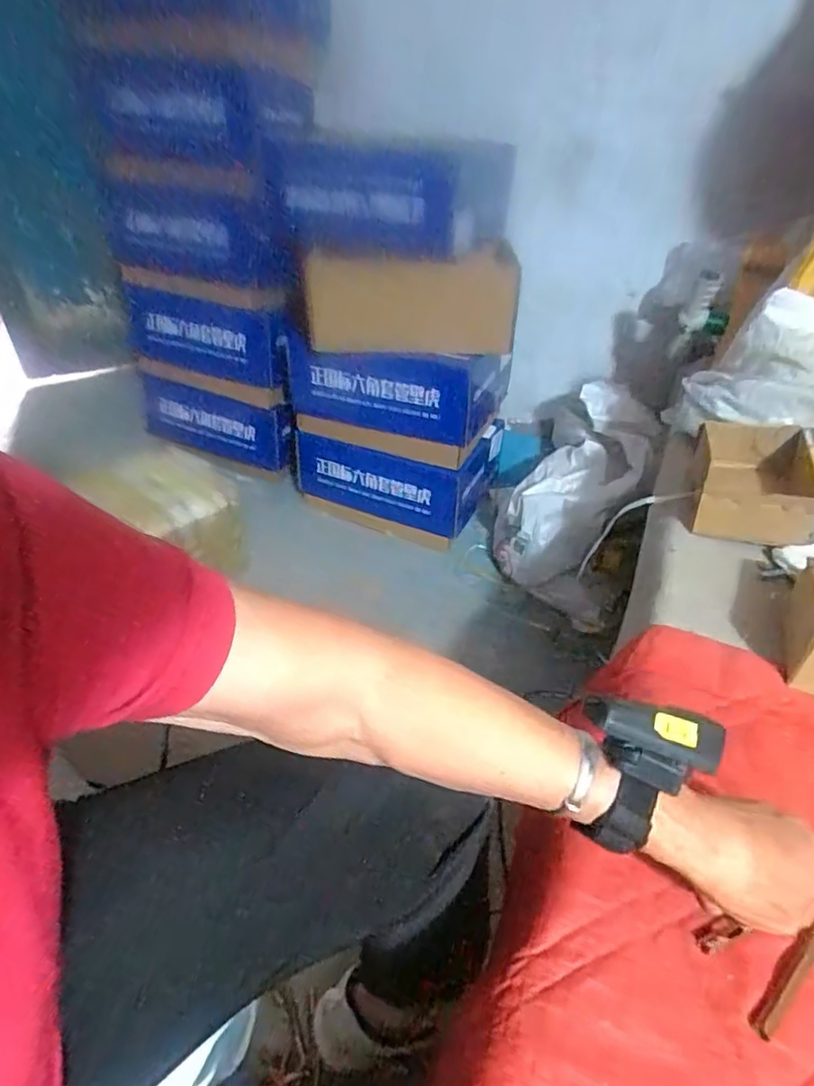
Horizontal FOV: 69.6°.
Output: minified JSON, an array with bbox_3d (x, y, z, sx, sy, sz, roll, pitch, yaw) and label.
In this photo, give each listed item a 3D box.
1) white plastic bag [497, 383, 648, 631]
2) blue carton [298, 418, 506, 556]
[{"bbox_3d":[0.328,-0.096,1.165,0.276,0.467,0.182,22,-1,22],"label":"white plastic bag"},{"bbox_3d":[-0.011,-0.174,1.372,0.413,0.209,0.268,21,43,19],"label":"blue carton"}]

